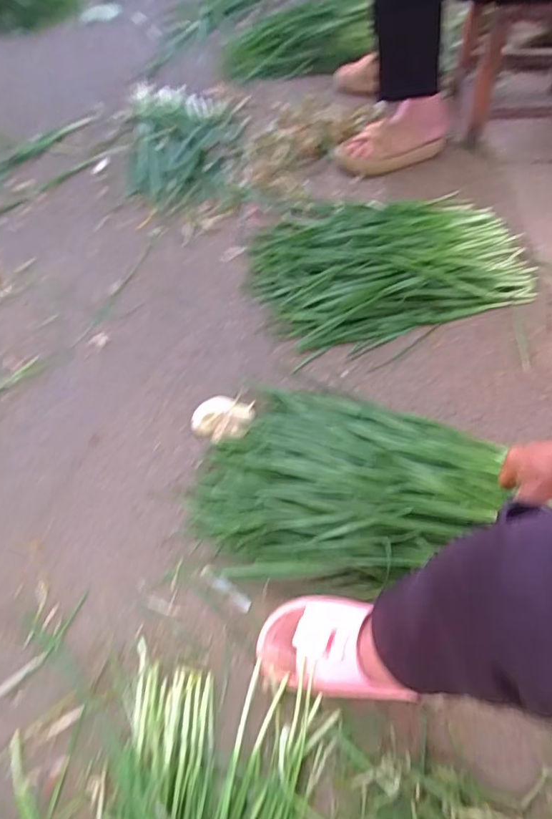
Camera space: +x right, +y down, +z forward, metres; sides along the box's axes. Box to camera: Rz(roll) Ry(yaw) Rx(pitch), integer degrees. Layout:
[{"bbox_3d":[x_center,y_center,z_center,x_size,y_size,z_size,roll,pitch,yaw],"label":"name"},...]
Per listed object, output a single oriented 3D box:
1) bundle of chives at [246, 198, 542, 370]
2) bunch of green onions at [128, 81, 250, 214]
[{"bbox_3d":[0.193,-0.294,0.949,0.483,0.055,0.375,-18,57,-7],"label":"bundle of chives"},{"bbox_3d":[-0.216,-0.635,1.191,0.277,0.041,0.525,-4,56,2],"label":"bunch of green onions"}]

